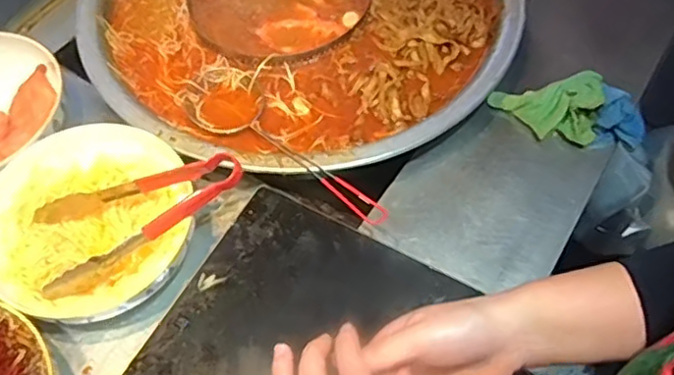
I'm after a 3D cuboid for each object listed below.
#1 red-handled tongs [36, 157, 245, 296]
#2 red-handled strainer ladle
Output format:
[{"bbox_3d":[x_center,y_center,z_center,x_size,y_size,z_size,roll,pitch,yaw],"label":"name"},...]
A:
[{"bbox_3d":[-0.210,0.031,0.683,0.227,0.063,0.114,-17,61,-8],"label":"red-handled tongs"},{"bbox_3d":[-0.050,-0.043,0.727,0.283,0.033,0.075,32,68,31],"label":"red-handled strainer ladle"}]

